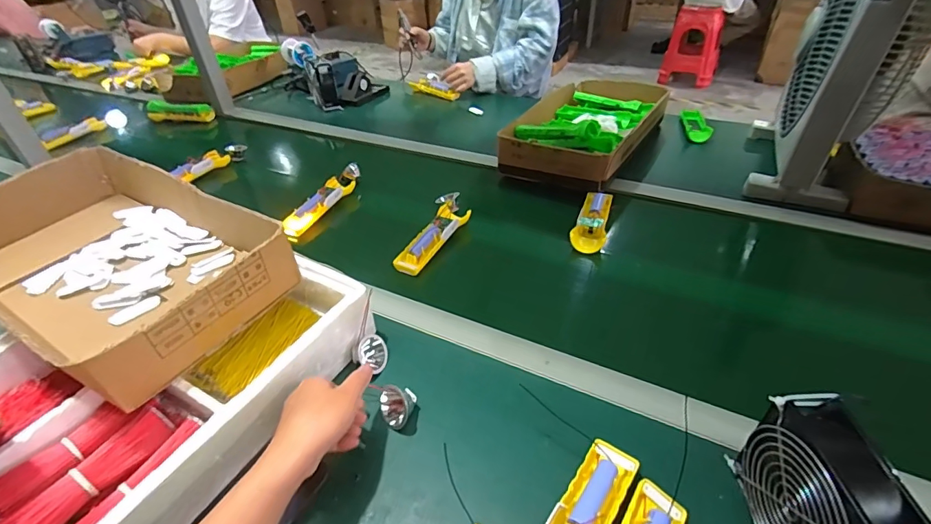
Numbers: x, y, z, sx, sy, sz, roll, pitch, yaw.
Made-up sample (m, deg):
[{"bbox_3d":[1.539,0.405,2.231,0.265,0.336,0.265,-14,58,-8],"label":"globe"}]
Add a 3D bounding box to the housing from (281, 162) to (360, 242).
[{"bbox_3d":[-0.257,-0.117,0.840,0.043,0.033,0.218,13,41,19],"label":"housing"}]

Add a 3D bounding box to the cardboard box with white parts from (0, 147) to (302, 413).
[{"bbox_3d":[-0.428,-0.007,0.553,0.414,0.095,0.222,20,44,26],"label":"cardboard box with white parts"}]

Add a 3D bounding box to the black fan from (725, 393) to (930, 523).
[{"bbox_3d":[0.266,0.187,0.334,0.047,0.128,0.132,-3,39,1],"label":"black fan"}]

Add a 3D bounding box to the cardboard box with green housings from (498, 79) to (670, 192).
[{"bbox_3d":[0.261,-0.294,0.964,0.239,0.083,0.413,20,44,26],"label":"cardboard box with green housings"}]

